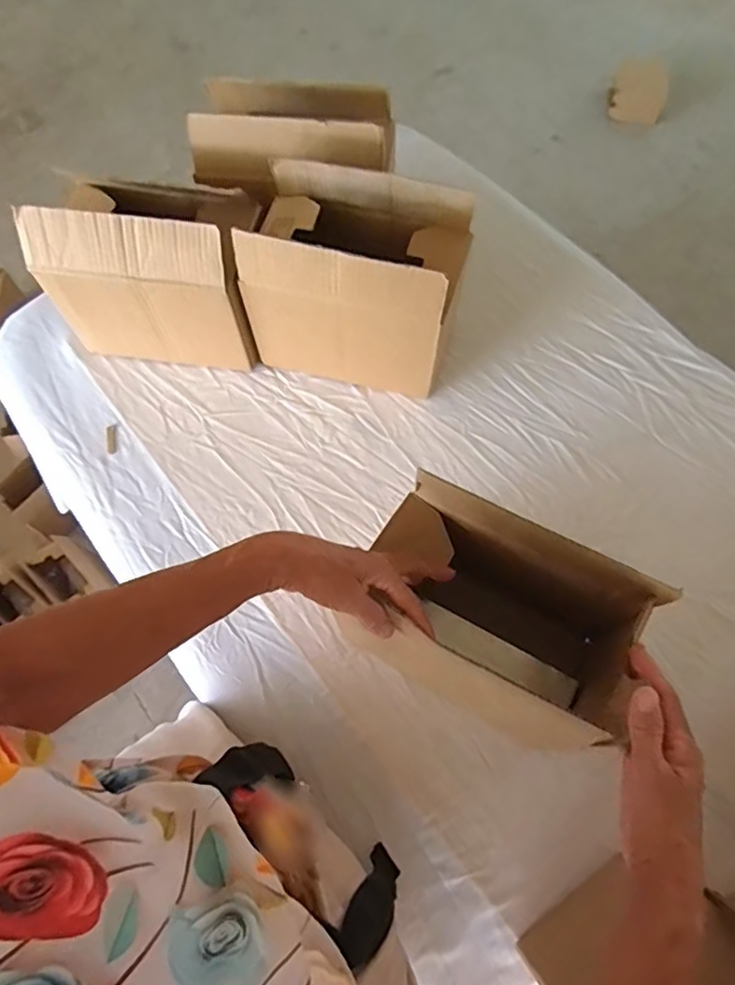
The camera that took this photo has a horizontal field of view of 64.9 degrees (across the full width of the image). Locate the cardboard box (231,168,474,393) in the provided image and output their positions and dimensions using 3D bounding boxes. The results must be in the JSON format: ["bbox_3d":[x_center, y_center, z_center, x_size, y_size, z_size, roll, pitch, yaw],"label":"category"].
[{"bbox_3d":[-0.015,-0.236,0.681,0.235,0.218,0.135,12,68,5],"label":"cardboard box"}]

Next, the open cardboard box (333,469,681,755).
[{"bbox_3d":[0.110,0.125,0.535,0.242,0.203,0.134,28,70,11],"label":"open cardboard box"}]

